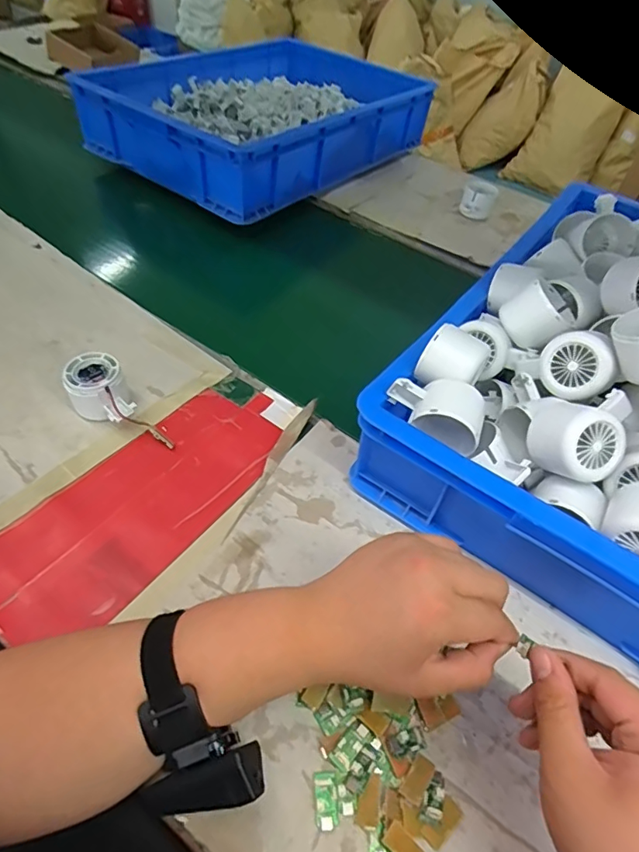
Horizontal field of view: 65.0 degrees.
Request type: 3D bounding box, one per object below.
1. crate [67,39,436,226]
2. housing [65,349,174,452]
[{"bbox_3d":[-0.097,-0.618,0.986,0.433,0.111,0.625,31,53,19],"label":"crate"},{"bbox_3d":[-0.212,-0.018,0.518,0.057,0.055,0.117,-34,61,-30],"label":"housing"}]

